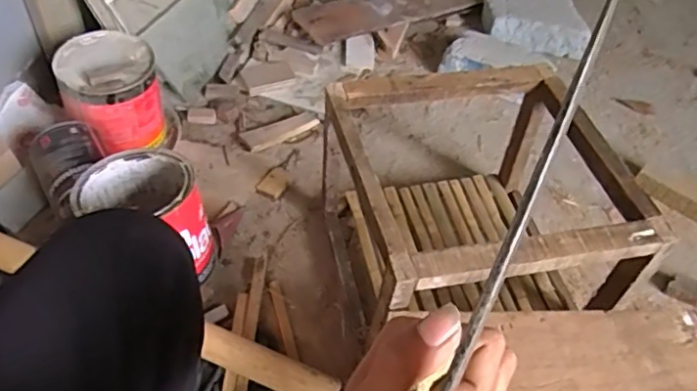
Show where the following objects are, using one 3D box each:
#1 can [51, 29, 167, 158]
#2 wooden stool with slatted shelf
[{"bbox_3d":[-0.393,-0.165,0.997,0.151,0.145,0.163,-20,53,-22],"label":"can"},{"bbox_3d":[0.151,0.037,0.796,0.325,0.270,0.308,-5,51,-10],"label":"wooden stool with slatted shelf"}]

